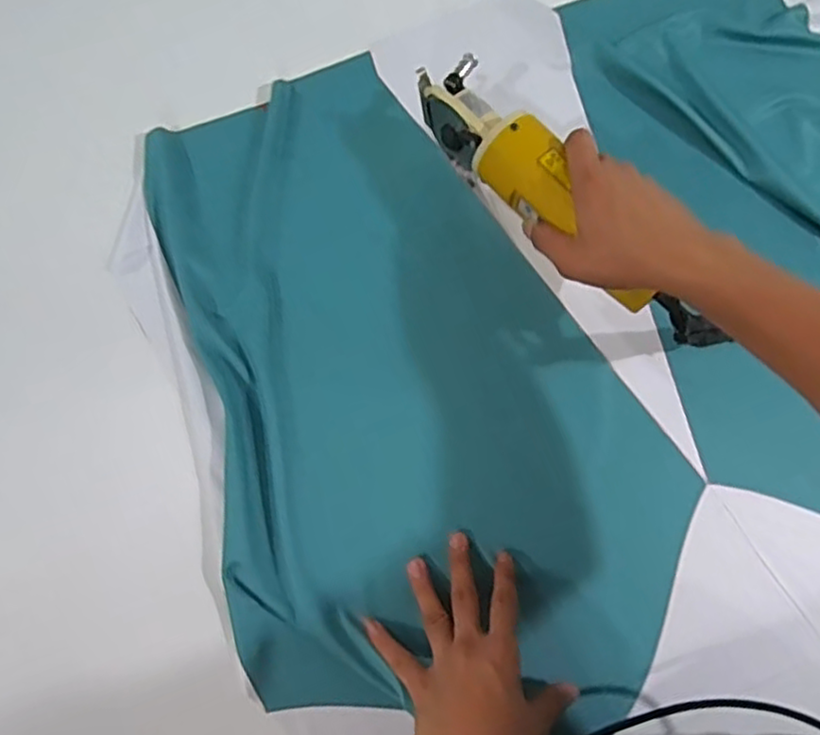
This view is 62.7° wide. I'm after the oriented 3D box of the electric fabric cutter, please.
[{"bbox_3d":[0.116,-0.124,0.518,0.057,0.068,0.299,-41,77,-8],"label":"electric fabric cutter"}]

